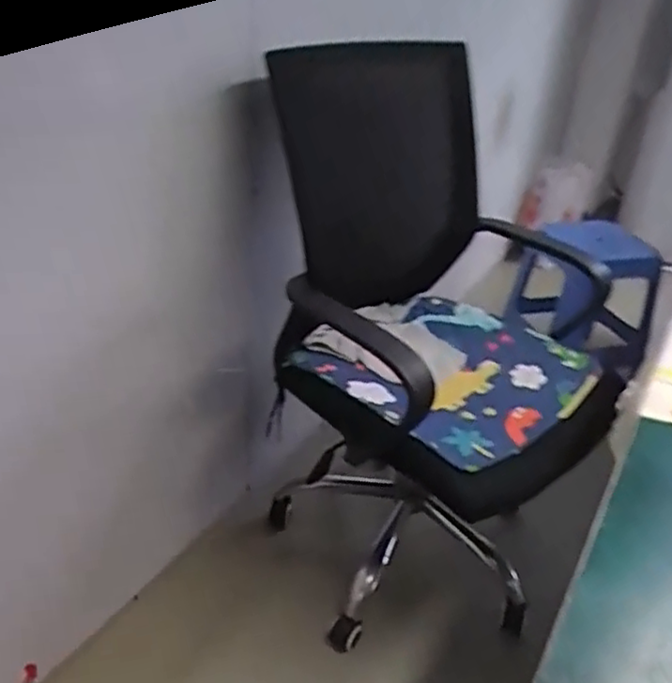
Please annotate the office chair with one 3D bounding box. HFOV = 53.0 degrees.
[{"bbox_3d":[0.205,0.015,1.191,0.523,0.938,0.504,-19,38,-35],"label":"office chair"}]

